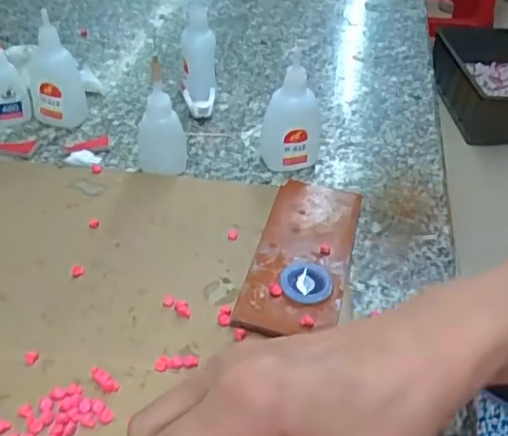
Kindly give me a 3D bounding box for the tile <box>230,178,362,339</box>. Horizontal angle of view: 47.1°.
[{"bbox_3d":[0.032,0.021,0.369,0.057,0.015,0.139,11,42,9],"label":"tile"}]

